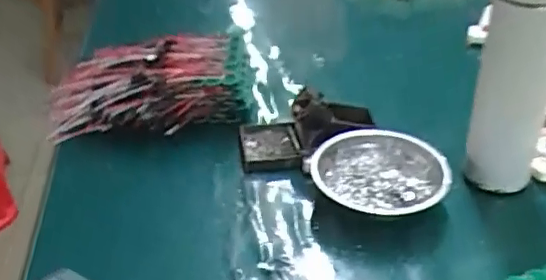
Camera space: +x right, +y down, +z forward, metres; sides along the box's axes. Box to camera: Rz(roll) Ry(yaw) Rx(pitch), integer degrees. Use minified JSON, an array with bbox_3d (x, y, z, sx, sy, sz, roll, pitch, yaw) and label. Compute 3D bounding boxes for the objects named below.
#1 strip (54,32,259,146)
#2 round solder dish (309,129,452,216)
[{"bbox_3d":[-0.150,-0.070,0.690,0.245,0.073,0.121,-7,36,-5],"label":"strip"},{"bbox_3d":[0.105,0.037,0.544,0.114,0.036,0.119,-2,36,2],"label":"round solder dish"}]

